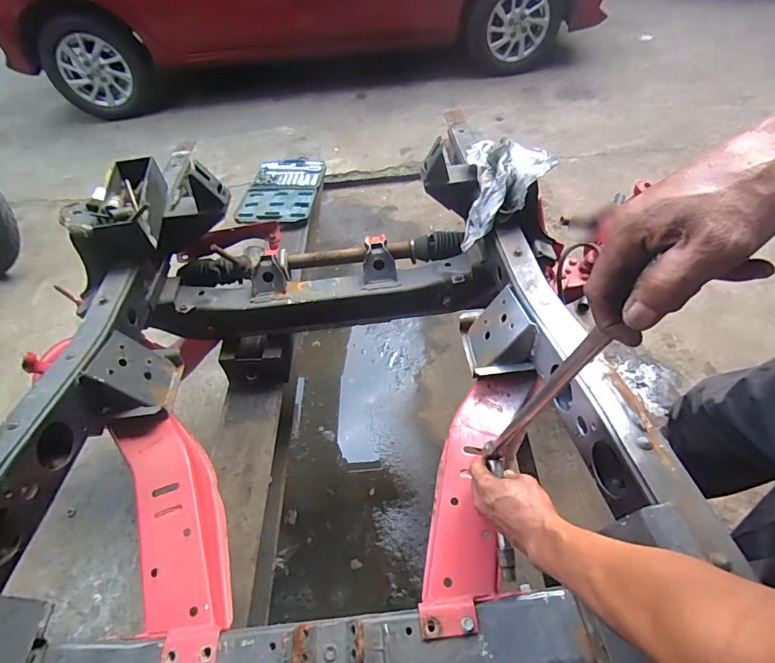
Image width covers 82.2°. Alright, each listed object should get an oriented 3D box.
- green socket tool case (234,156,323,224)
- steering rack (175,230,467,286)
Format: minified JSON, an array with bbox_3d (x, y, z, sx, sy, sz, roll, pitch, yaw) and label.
[{"bbox_3d":[-0.338,-0.460,1.433,0.221,0.034,0.329,3,49,7],"label":"green socket tool case"},{"bbox_3d":[-0.160,-0.167,1.014,0.651,0.078,0.128,-4,49,0],"label":"steering rack"}]

